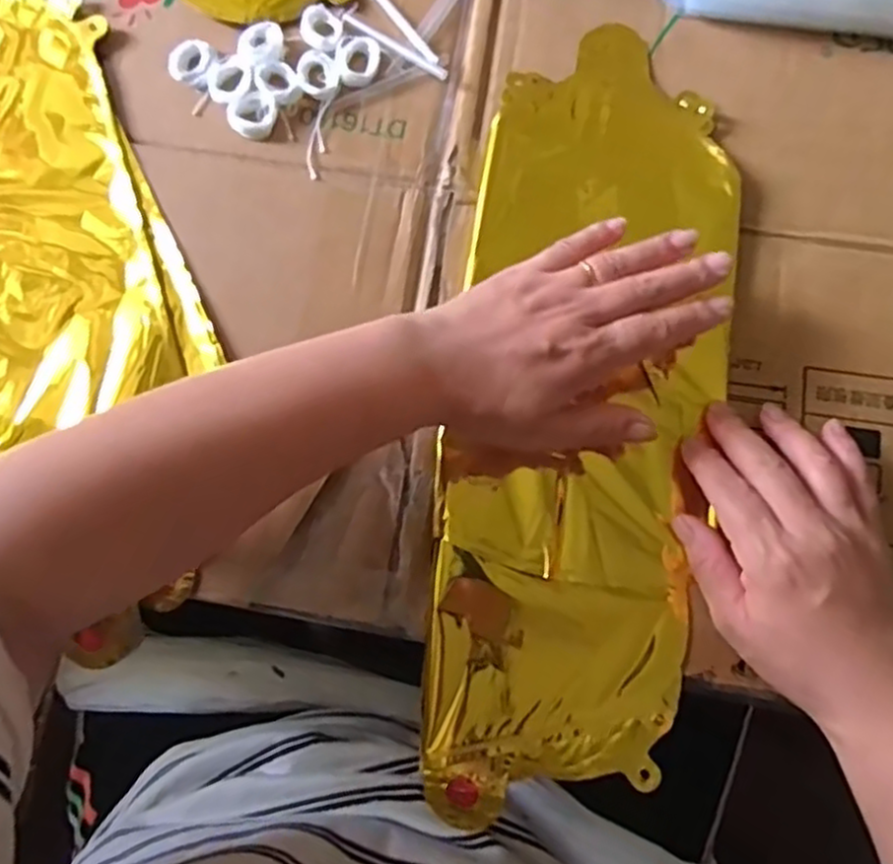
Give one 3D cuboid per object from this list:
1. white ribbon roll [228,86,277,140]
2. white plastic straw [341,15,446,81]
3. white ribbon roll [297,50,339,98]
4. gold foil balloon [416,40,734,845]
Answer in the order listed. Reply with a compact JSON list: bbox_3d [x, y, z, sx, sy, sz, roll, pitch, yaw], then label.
[{"bbox_3d":[-0.113,-0.186,0.430,0.027,0.006,0.028,0,76,0],"label":"white ribbon roll"},{"bbox_3d":[-0.031,-0.231,0.442,0.073,0.005,0.007,33,79,8],"label":"white plastic straw"},{"bbox_3d":[-0.075,-0.211,0.433,0.023,0.005,0.029,-13,77,-3],"label":"white ribbon roll"},{"bbox_3d":[0.073,-0.021,0.398,0.136,0.026,0.426,9,80,2],"label":"gold foil balloon"}]

